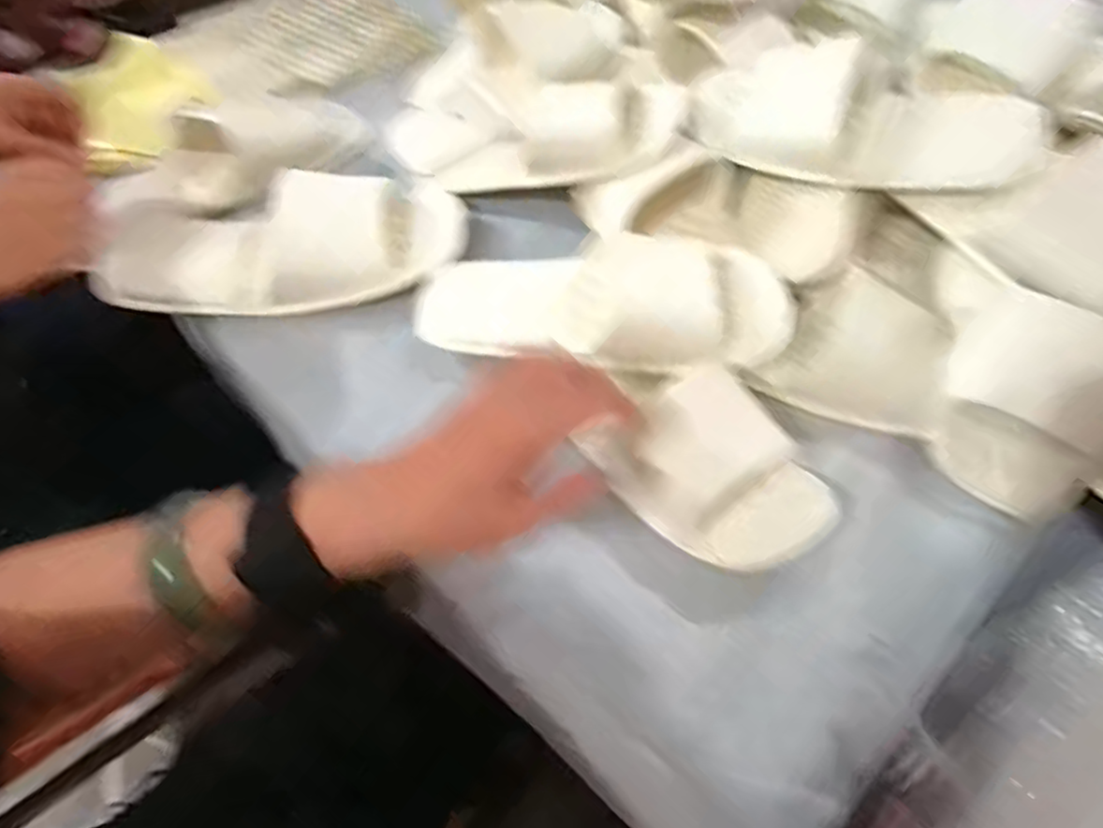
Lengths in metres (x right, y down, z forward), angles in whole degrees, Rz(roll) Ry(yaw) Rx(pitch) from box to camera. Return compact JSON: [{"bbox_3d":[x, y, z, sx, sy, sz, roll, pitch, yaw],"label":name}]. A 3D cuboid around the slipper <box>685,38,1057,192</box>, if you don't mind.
[{"bbox_3d":[0.217,-0.211,0.458,0.239,0.050,0.092,12,58,10],"label":"slipper"}]

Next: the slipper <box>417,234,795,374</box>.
[{"bbox_3d":[0.034,-0.075,0.456,0.253,0.049,0.102,3,56,14],"label":"slipper"}]

